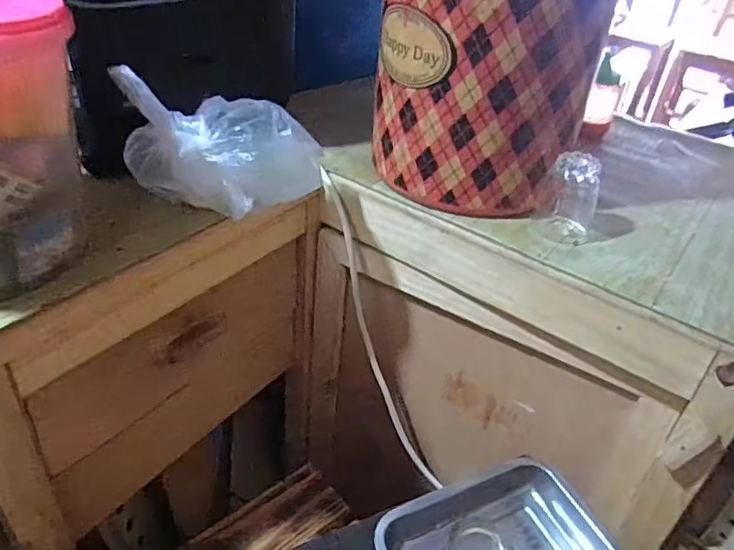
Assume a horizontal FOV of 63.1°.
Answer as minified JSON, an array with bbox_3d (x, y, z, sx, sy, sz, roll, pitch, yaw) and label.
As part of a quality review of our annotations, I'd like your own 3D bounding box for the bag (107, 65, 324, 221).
[{"bbox_3d":[-0.152,-0.140,0.675,0.221,0.124,0.112,-10,41,-19],"label":"bag"}]

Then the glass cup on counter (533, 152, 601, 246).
[{"bbox_3d":[0.246,-0.093,0.722,0.067,0.101,0.061,21,41,19],"label":"glass cup on counter"}]

